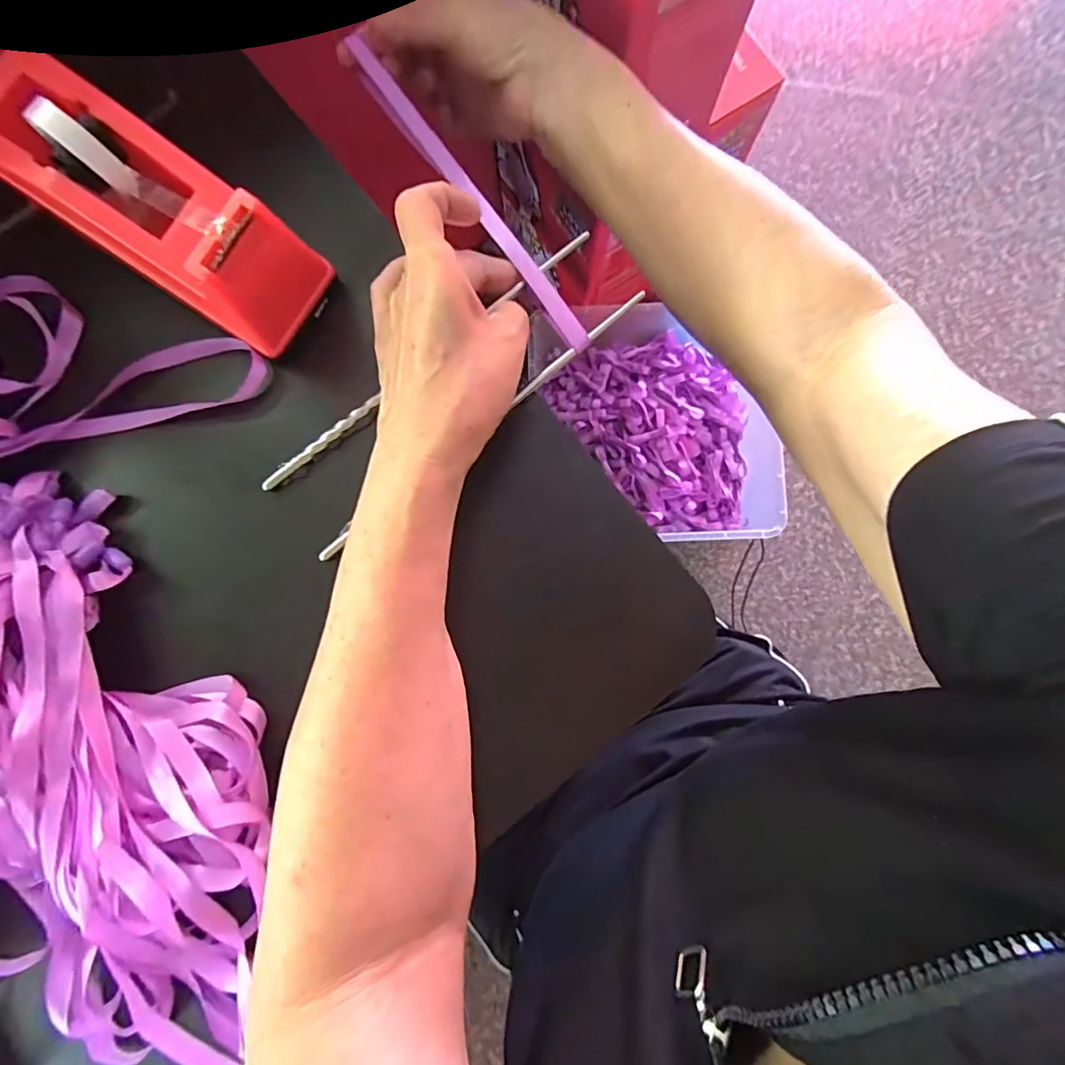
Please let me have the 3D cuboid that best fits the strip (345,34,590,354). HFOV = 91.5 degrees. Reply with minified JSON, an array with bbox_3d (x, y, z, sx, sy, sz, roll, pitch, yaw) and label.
[{"bbox_3d":[-0.035,-0.189,0.291,0.012,0.013,0.221,-34,81,-5],"label":"strip"}]

